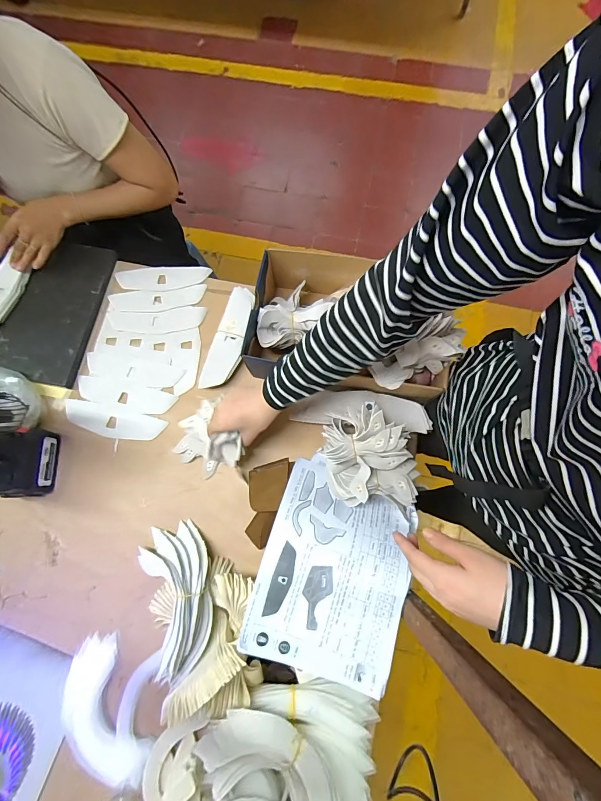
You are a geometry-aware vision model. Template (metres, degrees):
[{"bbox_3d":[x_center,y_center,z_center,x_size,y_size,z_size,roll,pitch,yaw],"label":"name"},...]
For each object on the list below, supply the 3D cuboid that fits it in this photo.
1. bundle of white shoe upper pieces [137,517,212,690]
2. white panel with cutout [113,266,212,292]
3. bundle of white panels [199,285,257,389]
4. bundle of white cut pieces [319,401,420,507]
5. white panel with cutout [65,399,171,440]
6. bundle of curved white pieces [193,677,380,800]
[{"bbox_3d":[-0.194,0.298,0.548,0.110,0.054,0.219,-17,60,-3],"label":"bundle of white shoe upper pieces"},{"bbox_3d":[-0.287,-0.257,0.741,0.190,0.009,0.054,-1,75,1],"label":"white panel with cutout"},{"bbox_3d":[-0.136,-0.121,0.681,0.066,0.037,0.206,13,76,5],"label":"bundle of white panels"},{"bbox_3d":[0.112,0.090,0.568,0.147,0.068,0.176,-18,75,-3],"label":"bundle of white cut pieces"},{"bbox_3d":[-0.350,0.039,0.661,0.192,0.006,0.055,13,76,5],"label":"white panel with cutout"},{"bbox_3d":[-0.016,0.472,0.456,0.234,0.097,0.173,3,75,2],"label":"bundle of curved white pieces"}]

